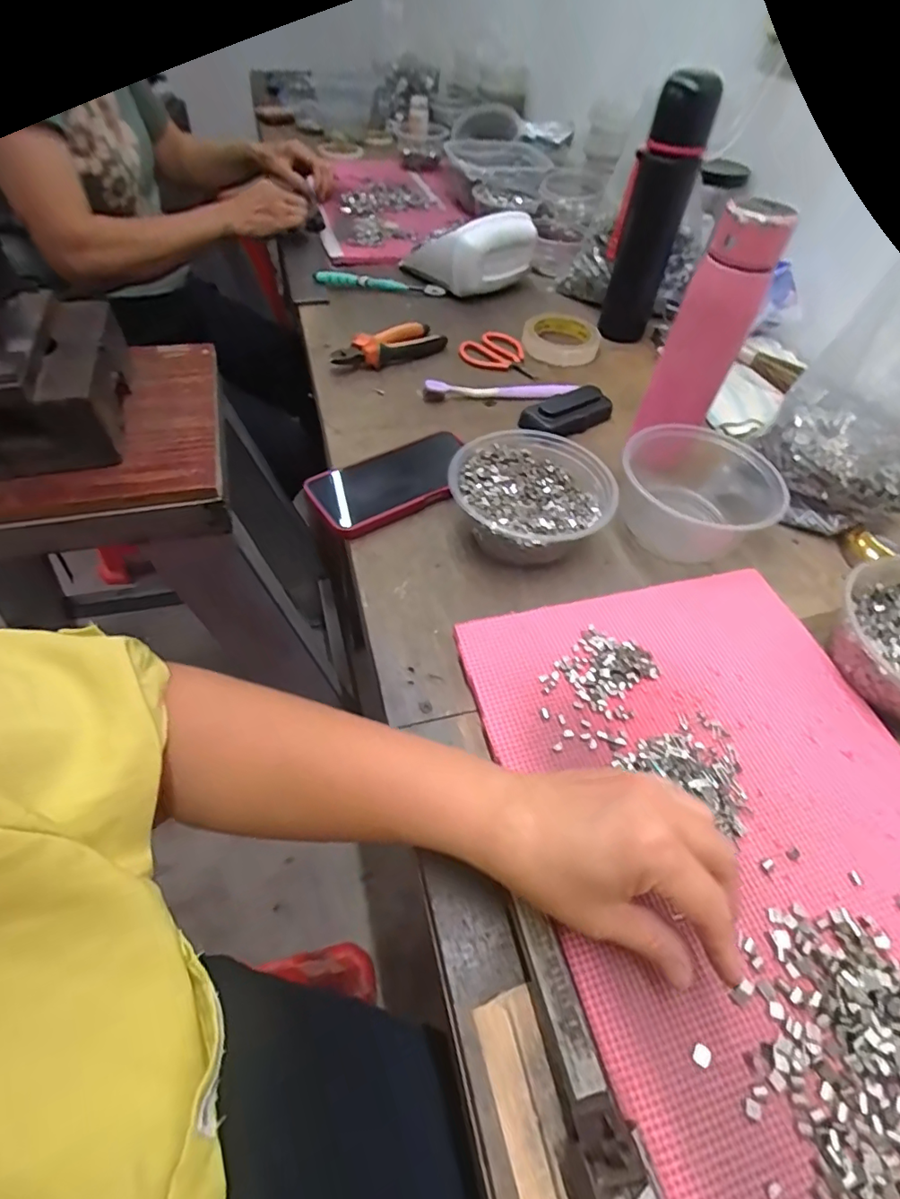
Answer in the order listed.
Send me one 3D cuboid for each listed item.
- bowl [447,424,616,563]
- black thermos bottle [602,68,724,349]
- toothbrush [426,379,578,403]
[{"bbox_3d":[0.075,-0.092,0.473,0.132,0.068,0.134,1,52,-2],"label":"bowl"},{"bbox_3d":[0.246,-0.466,0.659,0.079,0.254,0.061,17,54,10],"label":"black thermos bottle"},{"bbox_3d":[0.057,-0.242,0.625,0.173,0.021,0.021,1,52,-2],"label":"toothbrush"}]

